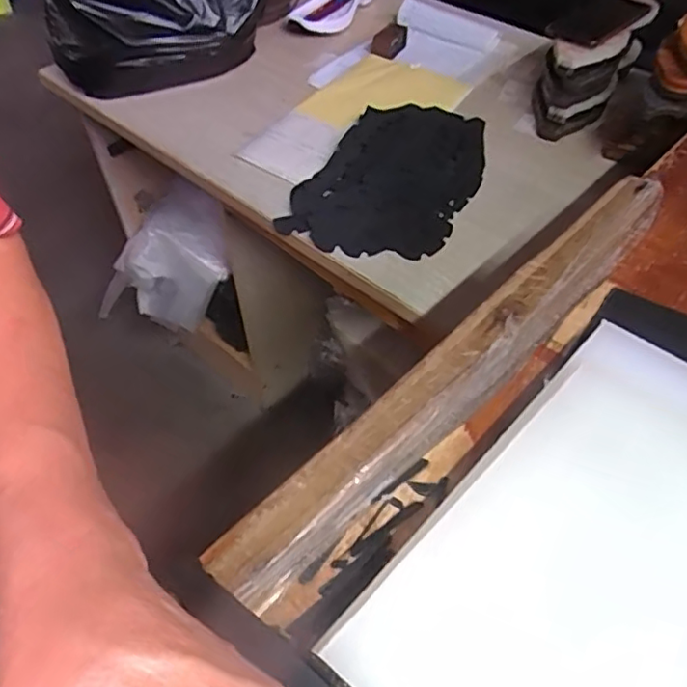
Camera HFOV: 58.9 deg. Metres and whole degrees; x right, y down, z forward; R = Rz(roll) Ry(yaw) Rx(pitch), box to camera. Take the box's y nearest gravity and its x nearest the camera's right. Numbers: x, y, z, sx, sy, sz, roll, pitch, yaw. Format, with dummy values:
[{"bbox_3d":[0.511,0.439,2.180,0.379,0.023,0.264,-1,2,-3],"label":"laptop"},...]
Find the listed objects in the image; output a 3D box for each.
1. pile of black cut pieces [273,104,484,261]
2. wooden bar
[{"bbox_3d":[0.070,-0.227,0.826,0.212,0.032,0.318,26,60,17],"label":"pile of black cut pieces"},{"bbox_3d":[0.091,0.004,0.395,0.419,0.027,0.037,-40,64,-23],"label":"wooden bar"}]

